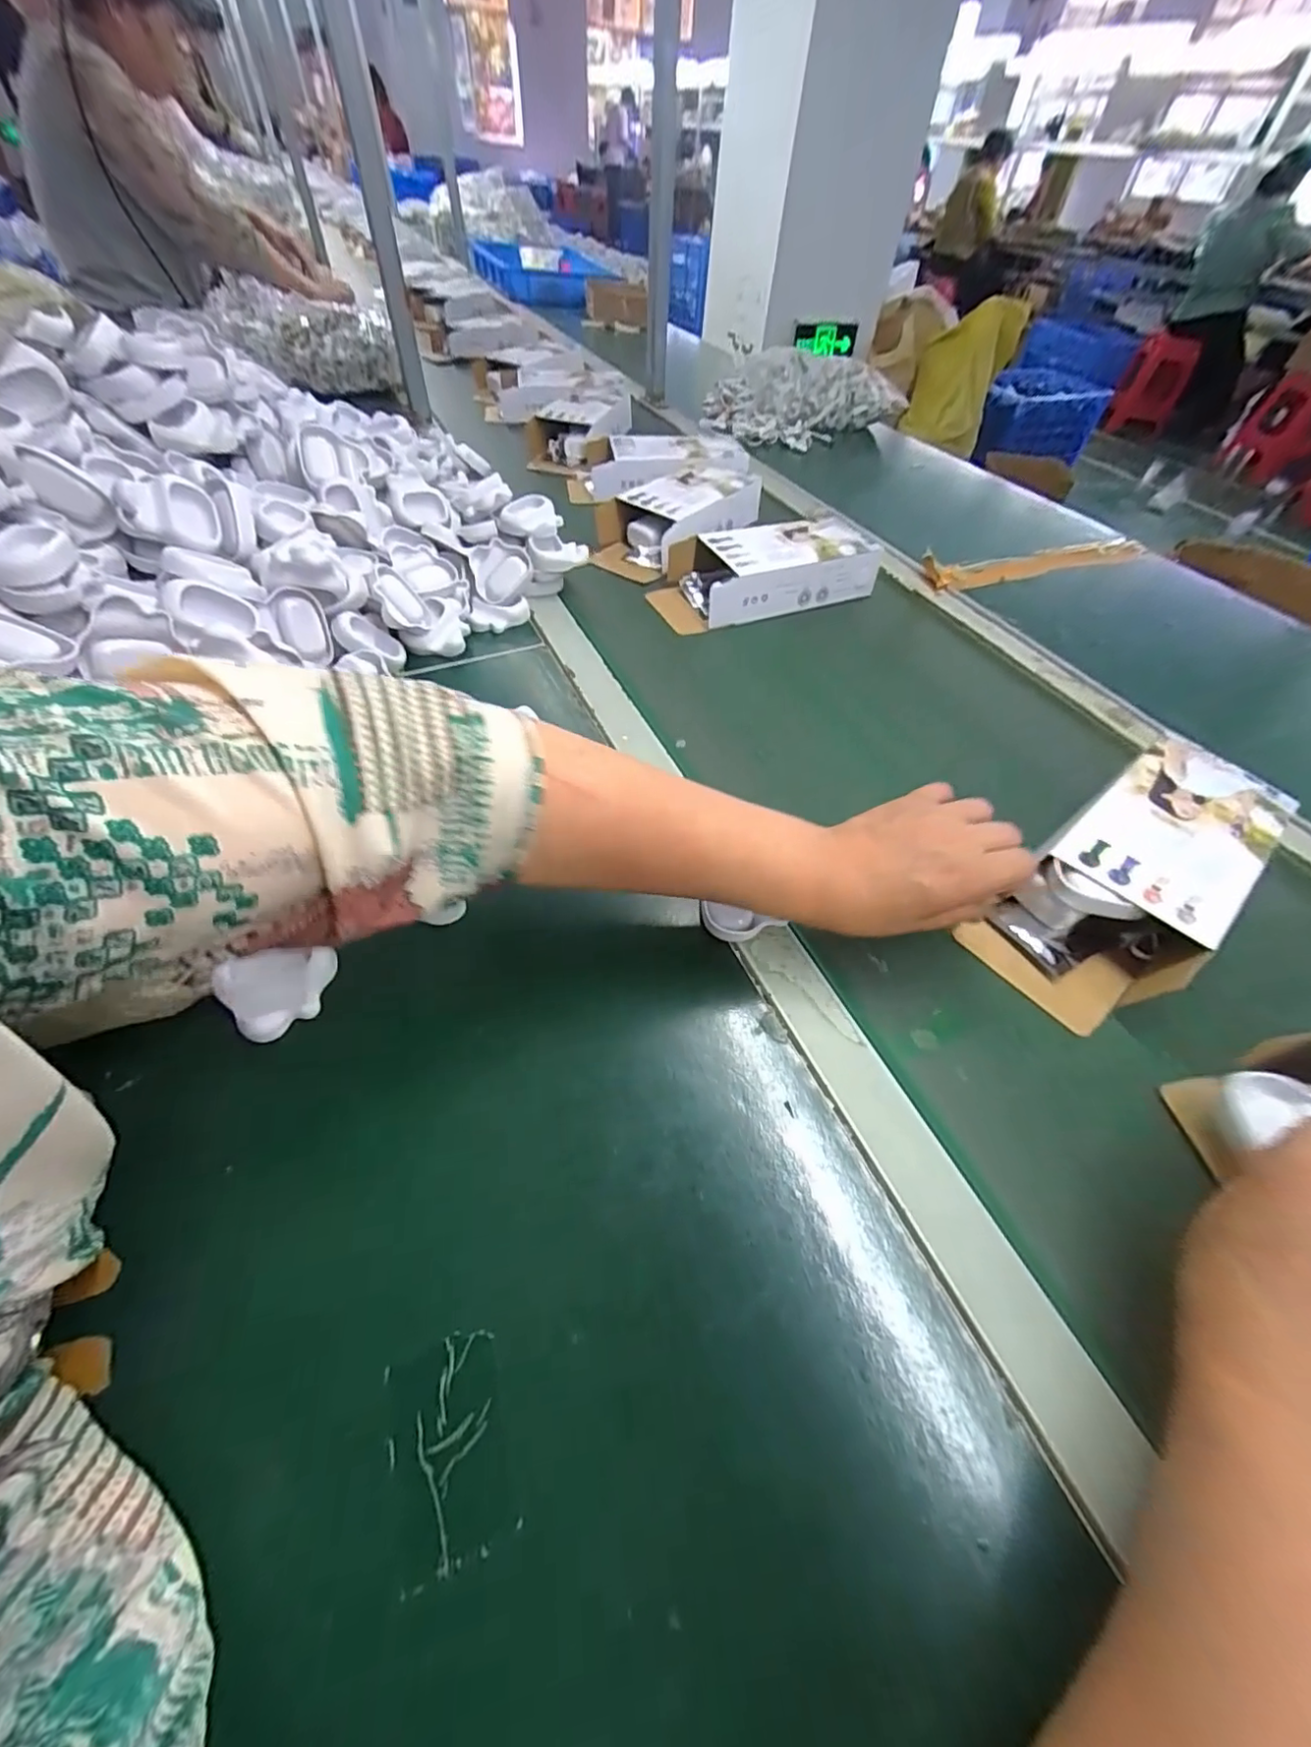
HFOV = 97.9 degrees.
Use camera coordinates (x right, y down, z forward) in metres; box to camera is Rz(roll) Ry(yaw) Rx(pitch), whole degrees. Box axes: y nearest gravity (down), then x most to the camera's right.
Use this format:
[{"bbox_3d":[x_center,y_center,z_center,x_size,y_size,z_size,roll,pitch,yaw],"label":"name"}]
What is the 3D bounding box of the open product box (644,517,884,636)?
[{"bbox_3d":[0.123,-0.342,0.642,0.235,0.060,0.123,-11,52,-17],"label":"open product box"}]

